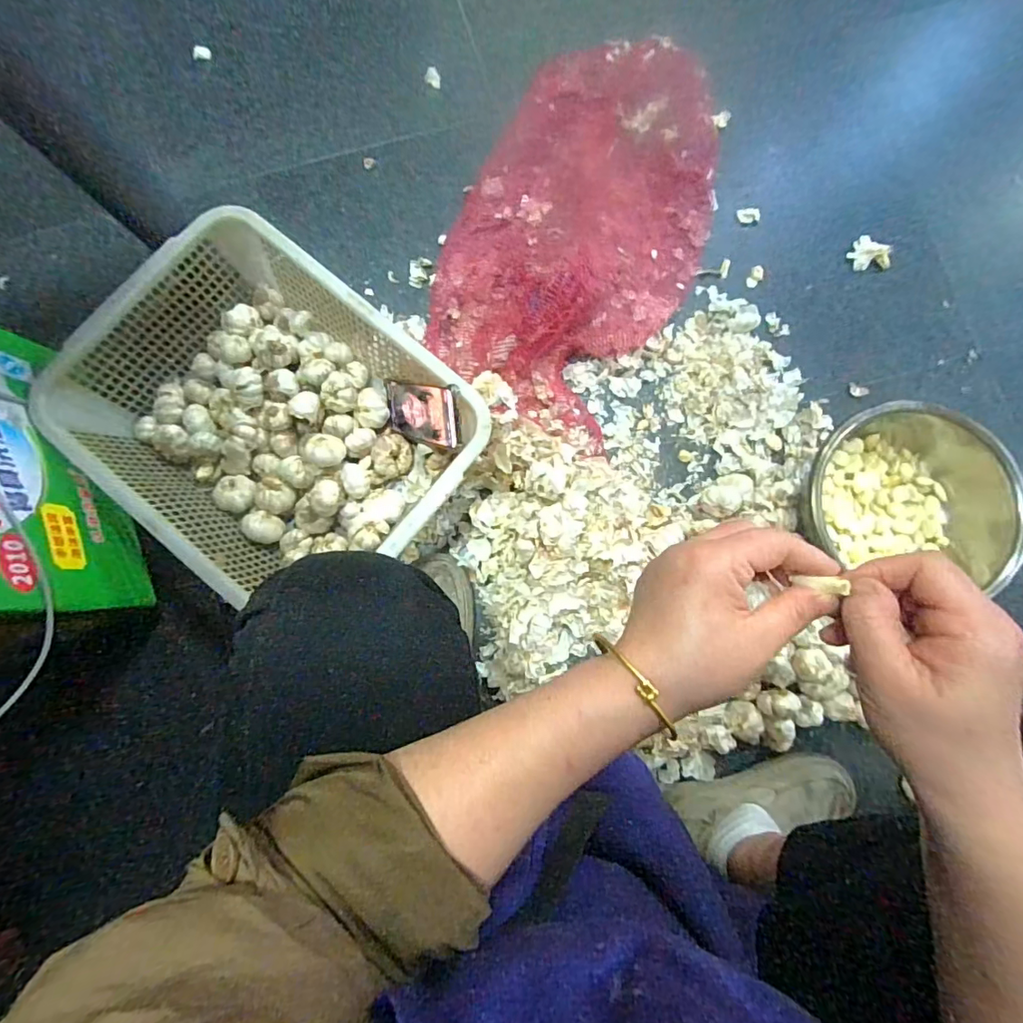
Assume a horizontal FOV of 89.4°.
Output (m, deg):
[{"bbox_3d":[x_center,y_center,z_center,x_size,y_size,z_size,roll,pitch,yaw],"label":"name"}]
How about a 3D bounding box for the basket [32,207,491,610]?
[{"bbox_3d":[-0.305,-0.114,0.691,0.475,0.141,0.369,40,84,5],"label":"basket"}]

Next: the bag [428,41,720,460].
[{"bbox_3d":[0.094,-0.409,0.757,0.361,0.097,0.553,24,83,3],"label":"bag"}]

